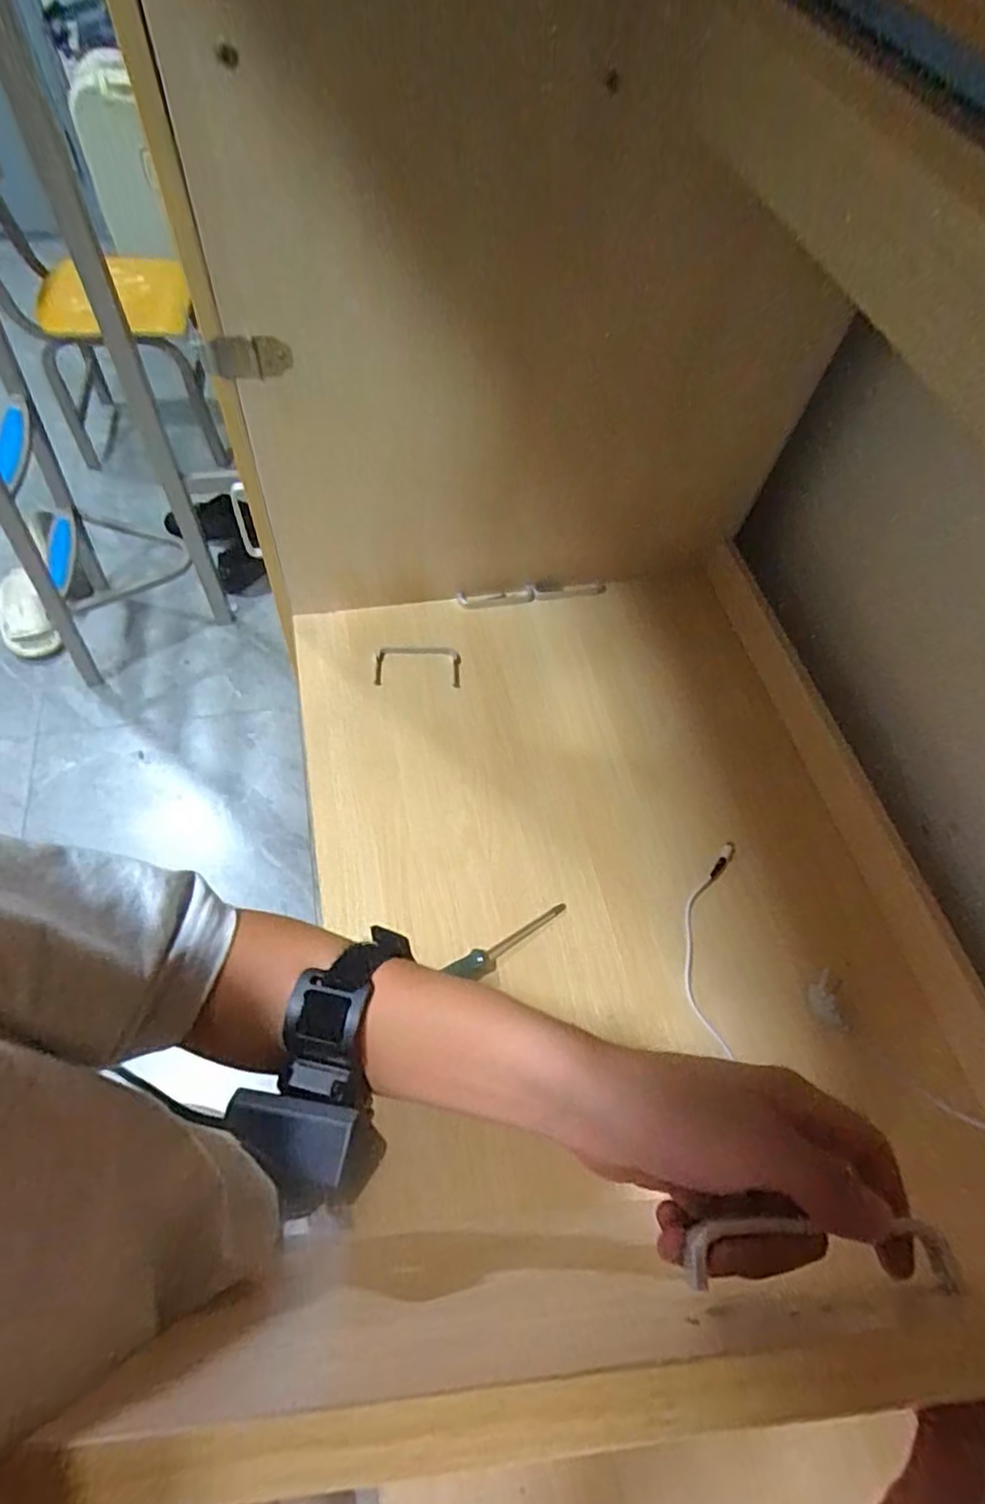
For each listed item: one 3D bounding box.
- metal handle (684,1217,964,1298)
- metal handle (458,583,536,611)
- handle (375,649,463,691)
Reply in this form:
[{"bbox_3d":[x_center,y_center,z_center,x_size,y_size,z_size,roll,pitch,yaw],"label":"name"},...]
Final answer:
[{"bbox_3d":[0.121,0.184,0.239,0.099,0.007,0.022,3,60,-2],"label":"metal handle"},{"bbox_3d":[0.007,-0.206,0.873,0.103,0.013,0.024,-9,61,-8],"label":"metal handle"},{"bbox_3d":[-0.092,-0.106,0.812,0.103,0.005,0.058,3,60,-2],"label":"handle"}]

